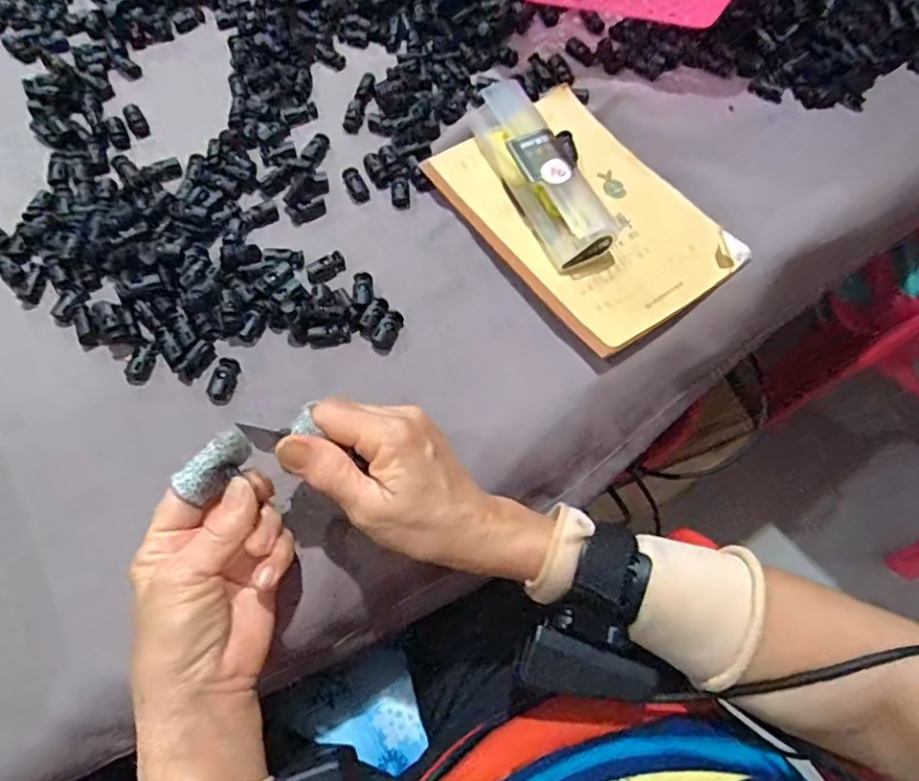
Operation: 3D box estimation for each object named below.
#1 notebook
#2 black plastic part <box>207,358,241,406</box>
[{"bbox_3d":[0.089,-0.133,0.443,0.140,0.014,0.207,-32,70,-17],"label":"notebook"},{"bbox_3d":[-0.150,-0.007,0.388,0.014,0.006,0.032,13,64,3],"label":"black plastic part"}]

